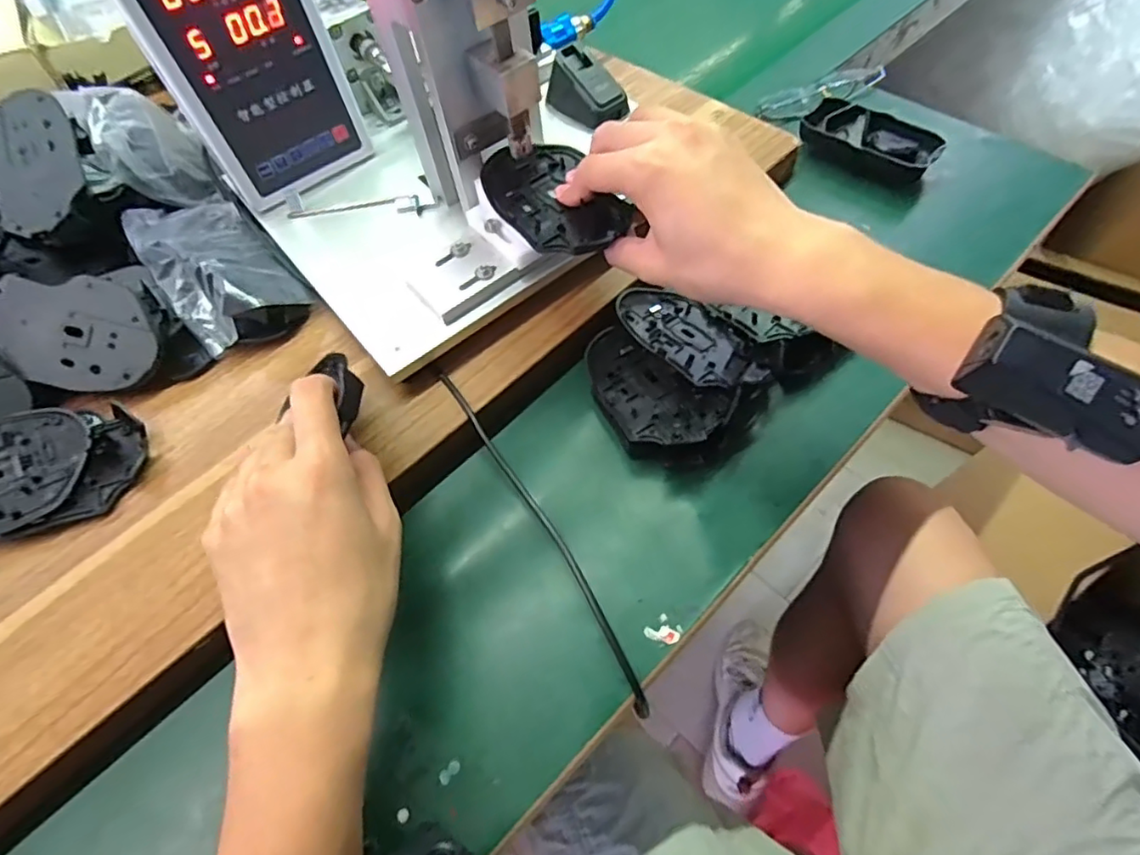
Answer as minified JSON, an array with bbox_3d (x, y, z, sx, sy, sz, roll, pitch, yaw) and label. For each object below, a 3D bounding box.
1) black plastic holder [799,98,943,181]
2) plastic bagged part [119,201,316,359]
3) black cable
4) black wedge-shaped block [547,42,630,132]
[{"bbox_3d":[0.250,-0.239,0.497,0.052,0.025,0.108,-40,65,-17],"label":"black plastic holder"},{"bbox_3d":[-0.256,-0.119,0.426,0.077,0.043,0.144,-37,64,-16],"label":"plastic bagged part"},{"bbox_3d":[-0.018,0.056,0.350,0.014,0.030,0.232,-30,62,-12],"label":"black cable"},{"bbox_3d":[0.013,-0.274,0.475,0.039,0.037,0.059,-39,64,-17],"label":"black wedge-shaped block"}]

